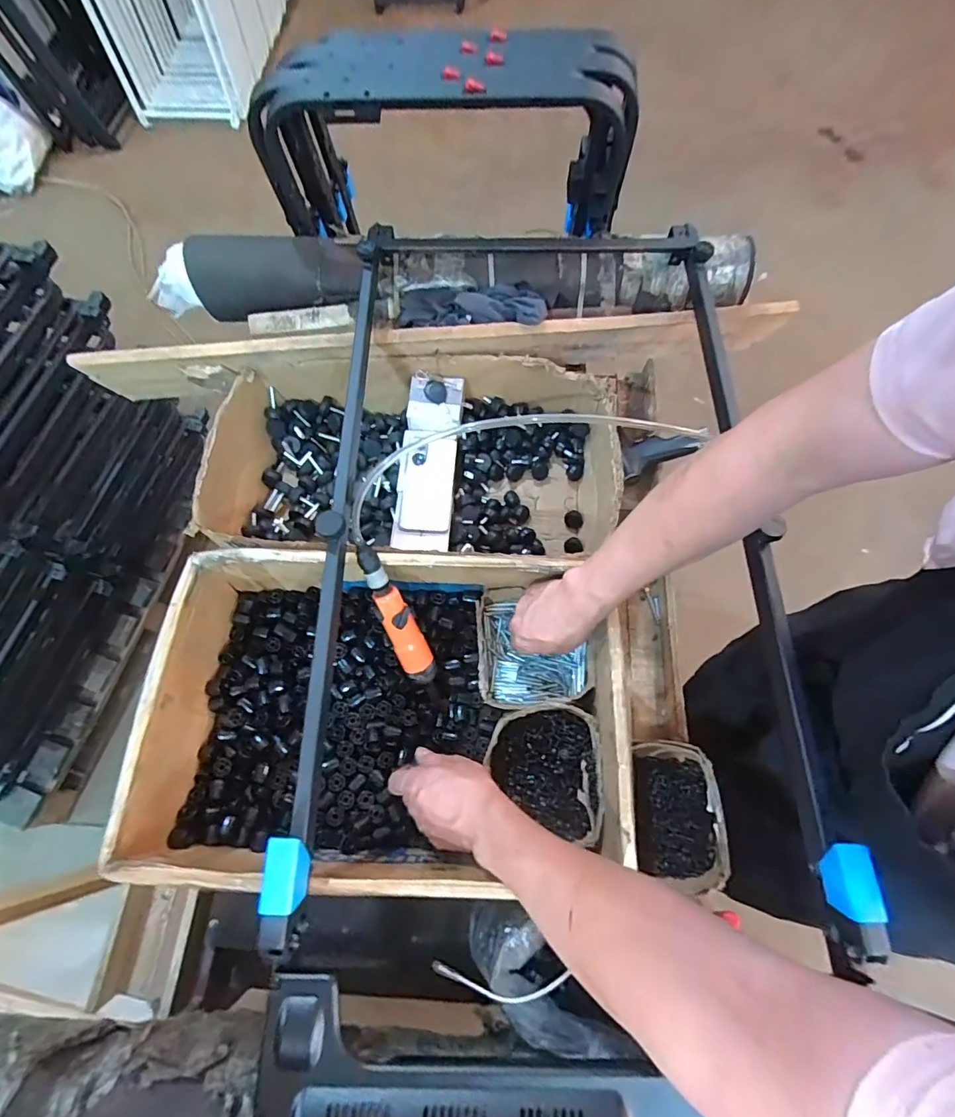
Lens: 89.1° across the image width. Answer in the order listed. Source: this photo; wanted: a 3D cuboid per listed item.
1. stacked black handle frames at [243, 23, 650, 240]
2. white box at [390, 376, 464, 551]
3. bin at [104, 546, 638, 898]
[{"bbox_3d":[-0.045,-0.609,0.730,0.523,0.234,0.176,4,69,2],"label":"stacked black handle frames"},{"bbox_3d":[-0.074,-0.147,0.750,0.092,0.043,0.280,4,77,4],"label":"white box"},{"bbox_3d":[-0.100,0.180,0.593,0.516,0.156,0.340,2,69,2],"label":"bin"}]

